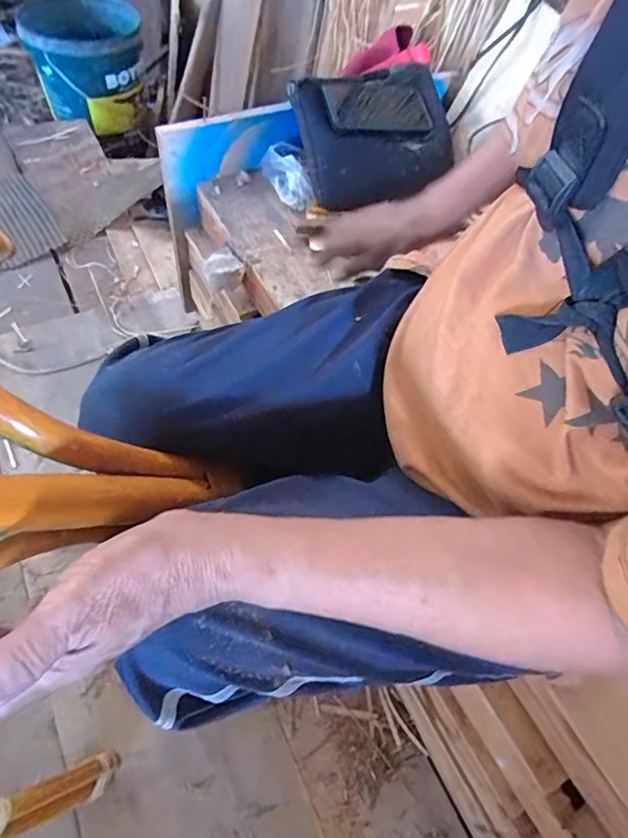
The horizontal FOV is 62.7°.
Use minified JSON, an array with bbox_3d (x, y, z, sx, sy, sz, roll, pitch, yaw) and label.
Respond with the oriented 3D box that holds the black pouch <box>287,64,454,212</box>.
[{"bbox_3d":[0.095,-0.425,0.759,0.260,0.051,0.188,-21,97,-22],"label":"black pouch"}]

